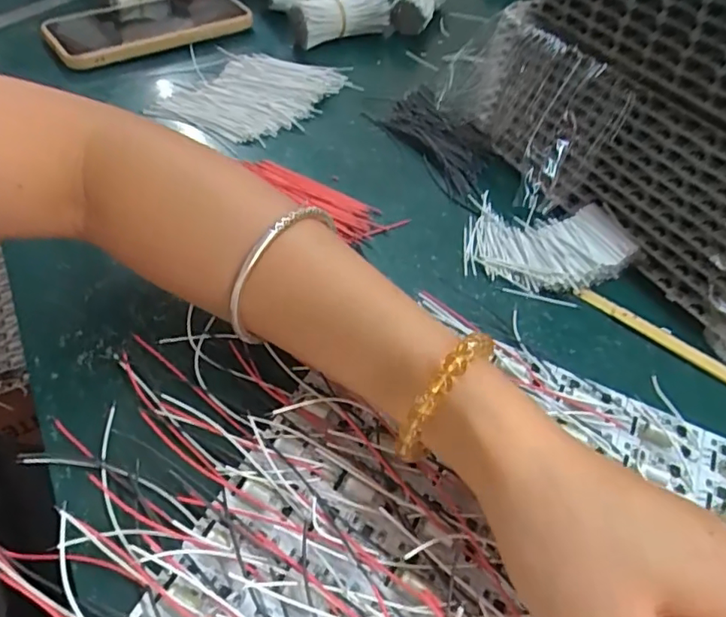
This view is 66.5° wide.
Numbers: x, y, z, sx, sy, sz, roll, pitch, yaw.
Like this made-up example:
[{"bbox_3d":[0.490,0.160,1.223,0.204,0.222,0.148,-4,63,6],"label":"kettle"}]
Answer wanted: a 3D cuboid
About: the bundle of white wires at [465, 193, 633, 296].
[{"bbox_3d":[0.107,-0.039,0.328,0.091,0.014,0.071,15,50,9],"label":"bundle of white wires"}]

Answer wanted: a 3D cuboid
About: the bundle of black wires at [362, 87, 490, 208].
[{"bbox_3d":[0.054,-0.122,0.396,0.049,0.015,0.115,-20,54,-20],"label":"bundle of black wires"}]

